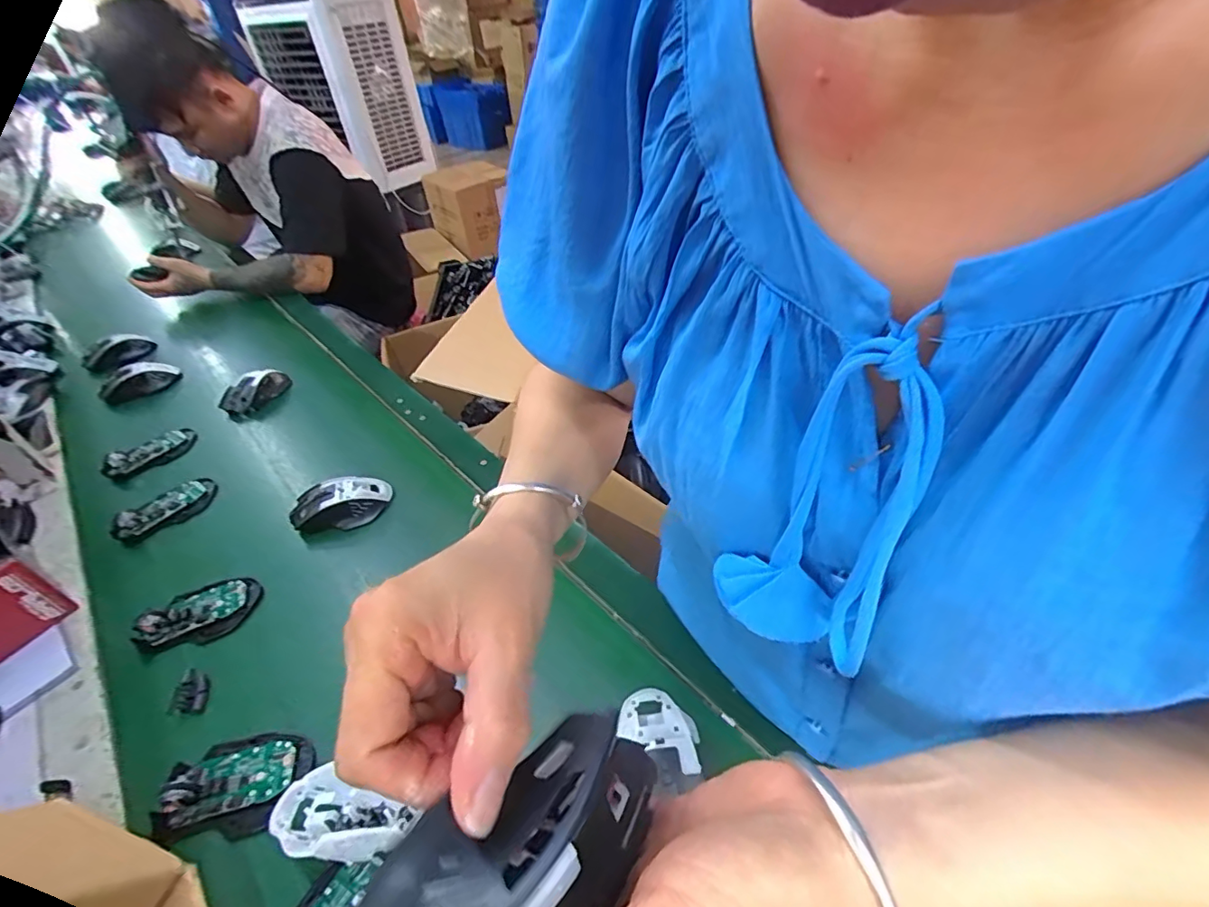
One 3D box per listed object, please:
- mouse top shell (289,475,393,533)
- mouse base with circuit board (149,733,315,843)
[{"bbox_3d":[-0.326,0.062,0.647,0.113,0.033,0.062,-12,44,-5],"label":"mouse top shell"},{"bbox_3d":[-0.306,0.268,0.430,0.106,0.025,0.072,-4,44,4],"label":"mouse base with circuit board"}]

